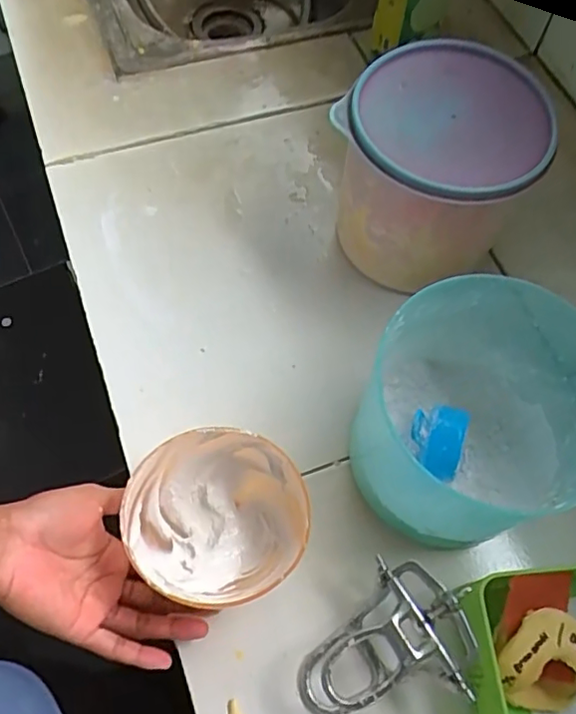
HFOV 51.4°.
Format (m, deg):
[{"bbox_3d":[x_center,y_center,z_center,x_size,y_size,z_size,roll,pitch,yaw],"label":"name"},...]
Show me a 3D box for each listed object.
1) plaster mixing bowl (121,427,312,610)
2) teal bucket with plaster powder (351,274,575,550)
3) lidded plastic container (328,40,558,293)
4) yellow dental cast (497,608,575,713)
[{"bbox_3d":[-0.048,0.117,0.428,0.118,0.069,0.109,1,64,-2],"label":"plaster mixing bowl"},{"bbox_3d":[0.137,0.049,0.443,0.147,0.146,0.152,1,64,-2],"label":"teal bucket with plaster powder"},{"bbox_3d":[0.128,-0.157,0.544,0.149,0.156,0.155,1,64,-2],"label":"lidded plastic container"},{"bbox_3d":[0.175,0.208,0.409,0.067,0.048,0.061,1,64,-2],"label":"yellow dental cast"}]

